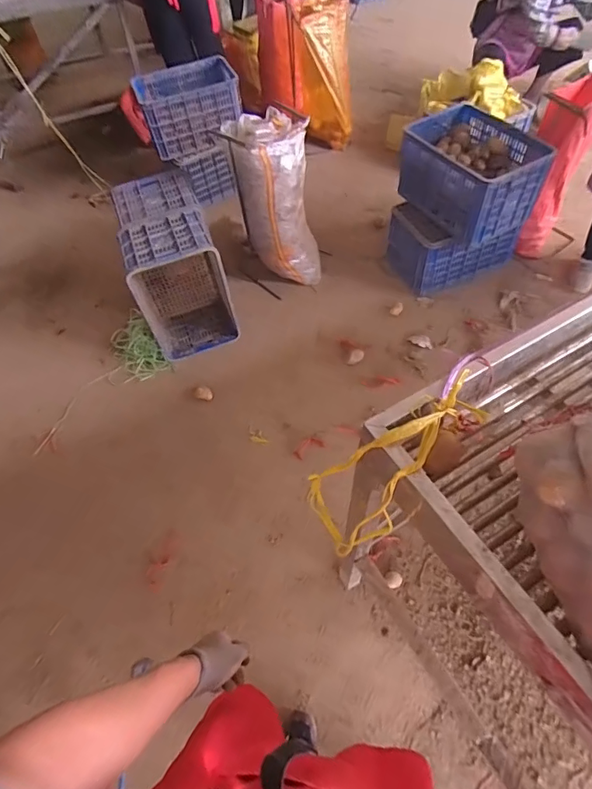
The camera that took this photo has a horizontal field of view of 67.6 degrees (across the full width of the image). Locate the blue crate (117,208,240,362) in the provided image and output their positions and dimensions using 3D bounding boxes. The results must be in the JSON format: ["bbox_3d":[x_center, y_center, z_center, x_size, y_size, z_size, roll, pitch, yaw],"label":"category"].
[{"bbox_3d":[-0.480,-0.450,1.850,0.356,0.460,0.322,-23,60,-10],"label":"blue crate"}]

